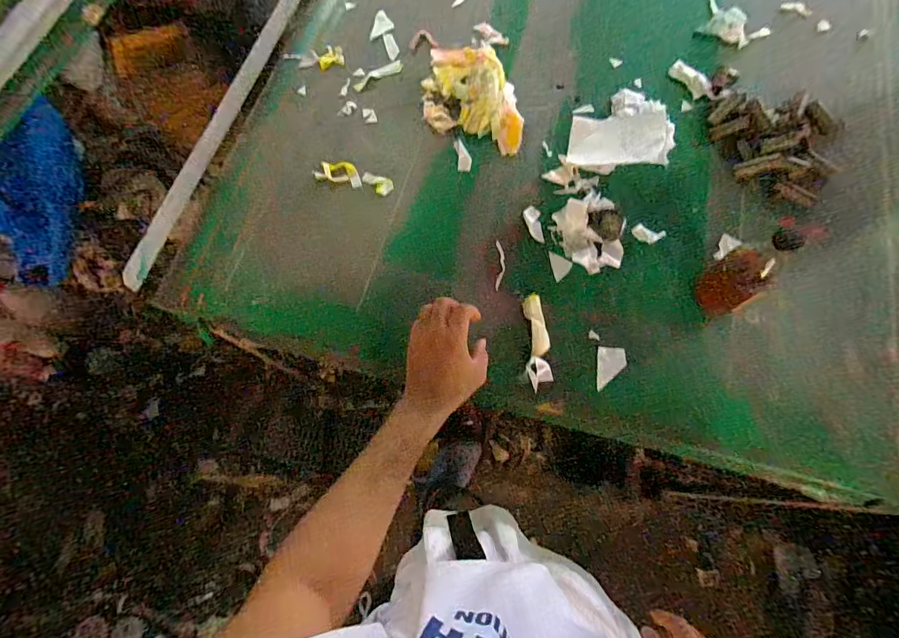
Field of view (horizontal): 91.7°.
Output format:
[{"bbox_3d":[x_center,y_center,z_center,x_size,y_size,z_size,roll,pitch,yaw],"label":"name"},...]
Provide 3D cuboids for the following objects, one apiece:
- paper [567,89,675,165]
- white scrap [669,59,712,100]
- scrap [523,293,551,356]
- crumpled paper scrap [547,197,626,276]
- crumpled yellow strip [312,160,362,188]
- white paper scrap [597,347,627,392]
[{"bbox_3d":[0.294,-0.333,0.749,0.161,0.030,0.167,4,70,18],"label":"paper"},{"bbox_3d":[0.438,-0.438,0.795,0.036,0.015,0.087,-29,72,-7],"label":"white scrap"},{"bbox_3d":[0.130,0.009,0.651,0.027,0.006,0.092,-8,71,0],"label":"scrap"},{"bbox_3d":[0.226,-0.137,0.692,0.101,0.030,0.122,-31,72,-8],"label":"crumpled paper scrap"},{"bbox_3d":[-0.191,-0.255,0.758,0.089,0.009,0.044,14,72,7],"label":"crumpled yellow strip"},{"bbox_3d":[0.234,0.071,0.629,0.038,0.012,0.061,4,71,4],"label":"white paper scrap"}]

